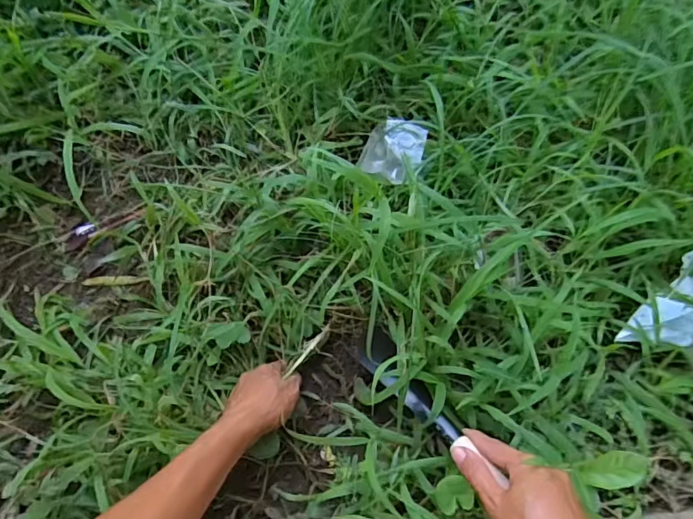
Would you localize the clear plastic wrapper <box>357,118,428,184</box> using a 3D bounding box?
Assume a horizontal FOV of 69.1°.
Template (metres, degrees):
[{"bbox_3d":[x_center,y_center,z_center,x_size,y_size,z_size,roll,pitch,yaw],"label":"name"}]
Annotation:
[{"bbox_3d":[0.055,-0.130,0.608,0.073,0.040,0.068,1,68,-3],"label":"clear plastic wrapper"}]

